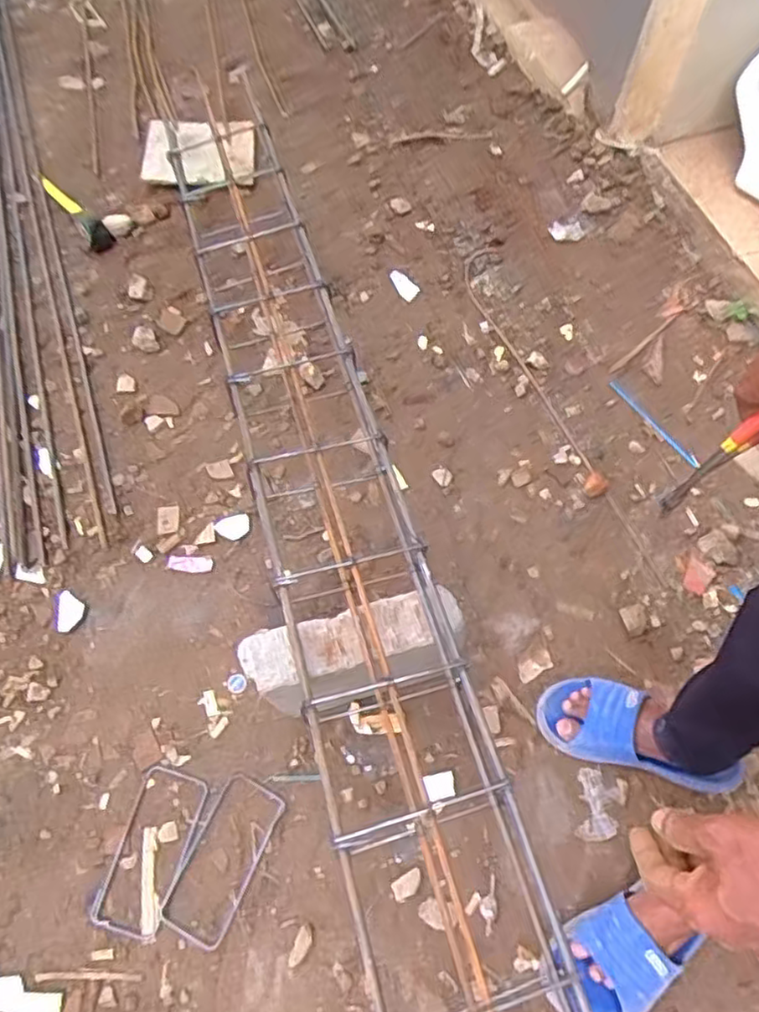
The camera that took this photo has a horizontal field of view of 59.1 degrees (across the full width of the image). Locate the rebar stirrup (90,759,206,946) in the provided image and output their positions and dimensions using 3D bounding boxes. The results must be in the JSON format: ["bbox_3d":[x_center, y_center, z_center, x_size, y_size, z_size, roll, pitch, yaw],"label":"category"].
[{"bbox_3d":[-0.307,0.460,0.902,0.097,0.004,0.199,13,62,7],"label":"rebar stirrup"}]

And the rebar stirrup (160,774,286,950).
[{"bbox_3d":[-0.212,0.475,0.907,0.094,0.009,0.201,23,63,12],"label":"rebar stirrup"}]

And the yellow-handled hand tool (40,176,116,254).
[{"bbox_3d":[-0.644,-0.628,1.422,0.044,0.066,0.238,-35,67,-18],"label":"yellow-handled hand tool"}]

